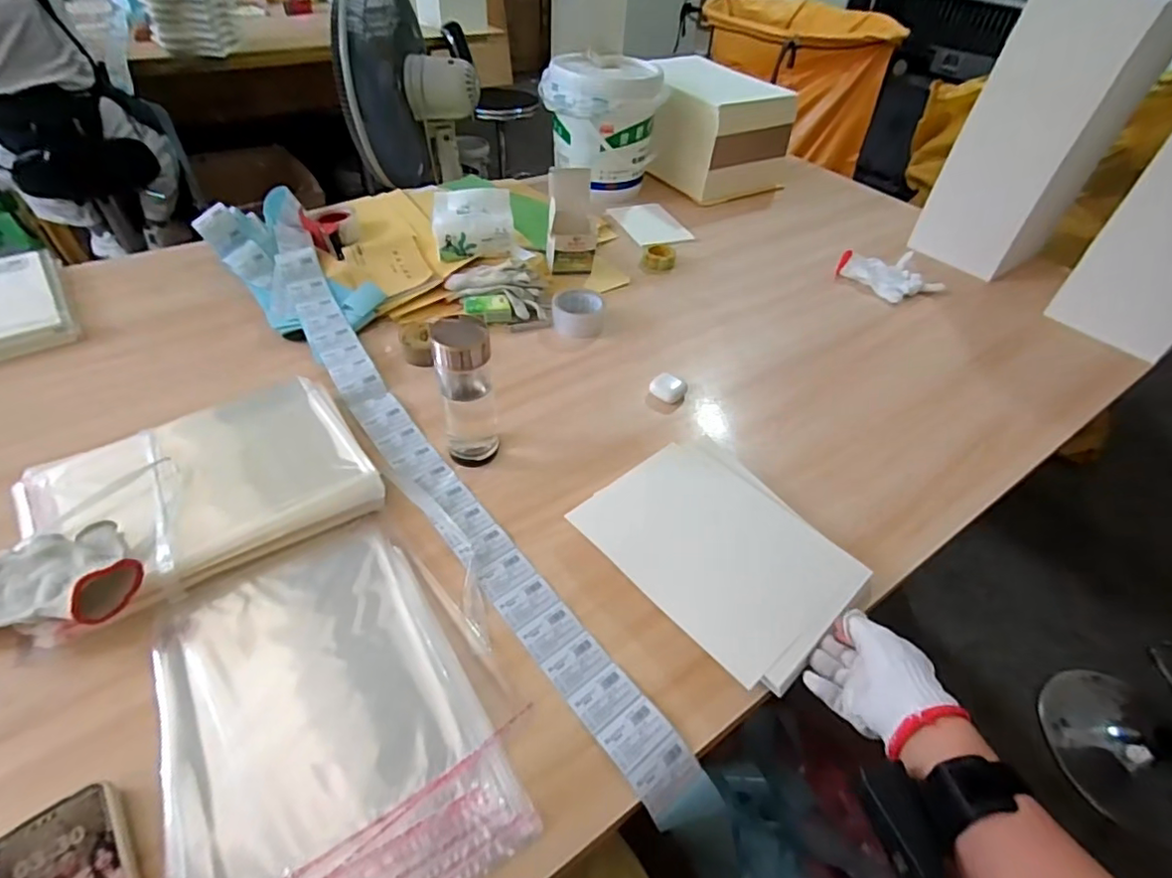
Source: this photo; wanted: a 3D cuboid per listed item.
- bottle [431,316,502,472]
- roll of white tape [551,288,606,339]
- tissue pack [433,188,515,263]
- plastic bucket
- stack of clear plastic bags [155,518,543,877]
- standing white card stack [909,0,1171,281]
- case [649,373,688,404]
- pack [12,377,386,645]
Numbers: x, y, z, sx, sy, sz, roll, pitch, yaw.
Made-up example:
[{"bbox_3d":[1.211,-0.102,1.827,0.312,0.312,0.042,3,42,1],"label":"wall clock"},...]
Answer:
[{"bbox_3d":[-0.142,-0.054,0.672,0.063,0.183,0.065,-12,47,-15],"label":"bottle"},{"bbox_3d":[-0.012,-0.210,0.942,0.084,0.042,0.081,2,45,-2],"label":"roll of white tape"},{"bbox_3d":[-0.206,-0.396,1.035,0.142,0.090,0.093,-4,46,-8],"label":"tissue pack"},{"bbox_3d":[0.036,-0.725,1.319,0.261,0.263,0.261,3,45,-1],"label":"plastic bucket"},{"bbox_3d":[-0.224,0.239,0.499,0.264,0.014,0.353,-25,52,-26],"label":"stack of clear plastic bags"},{"bbox_3d":[0.842,-0.557,1.055,0.197,0.450,0.205,-23,51,-25],"label":"standing white card stack"},{"bbox_3d":[0.122,-0.075,0.847,0.051,0.022,0.051,-34,56,-32],"label":"case"},{"bbox_3d":[-0.440,0.060,0.631,0.356,0.050,0.251,-26,52,-27],"label":"pack"}]

